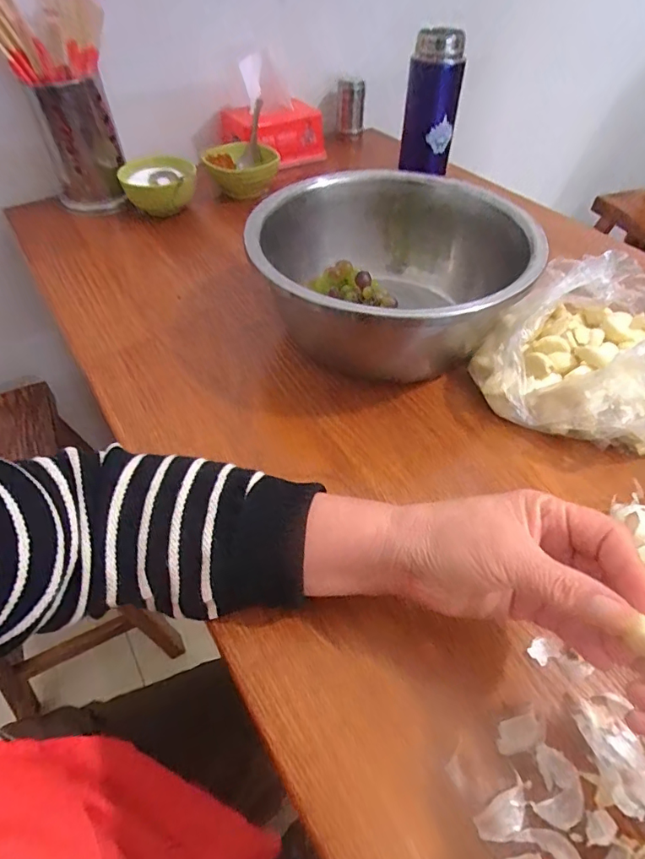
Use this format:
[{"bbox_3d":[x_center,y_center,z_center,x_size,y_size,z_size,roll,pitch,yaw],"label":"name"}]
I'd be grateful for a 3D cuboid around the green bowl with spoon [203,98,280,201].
[{"bbox_3d":[-0.130,-0.426,0.752,0.112,0.101,0.143,-11,49,-11],"label":"green bowl with spoon"}]

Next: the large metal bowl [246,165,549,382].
[{"bbox_3d":[0.056,-0.156,0.486,0.245,0.104,0.255,1,48,-1],"label":"large metal bowl"}]

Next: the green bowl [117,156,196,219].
[{"bbox_3d":[-0.237,-0.355,0.704,0.102,0.056,0.125,-15,50,-14],"label":"green bowl"}]

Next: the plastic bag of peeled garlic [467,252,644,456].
[{"bbox_3d":[0.255,-0.069,0.428,0.214,0.089,0.163,-19,51,-17],"label":"plastic bag of peeled garlic"}]

